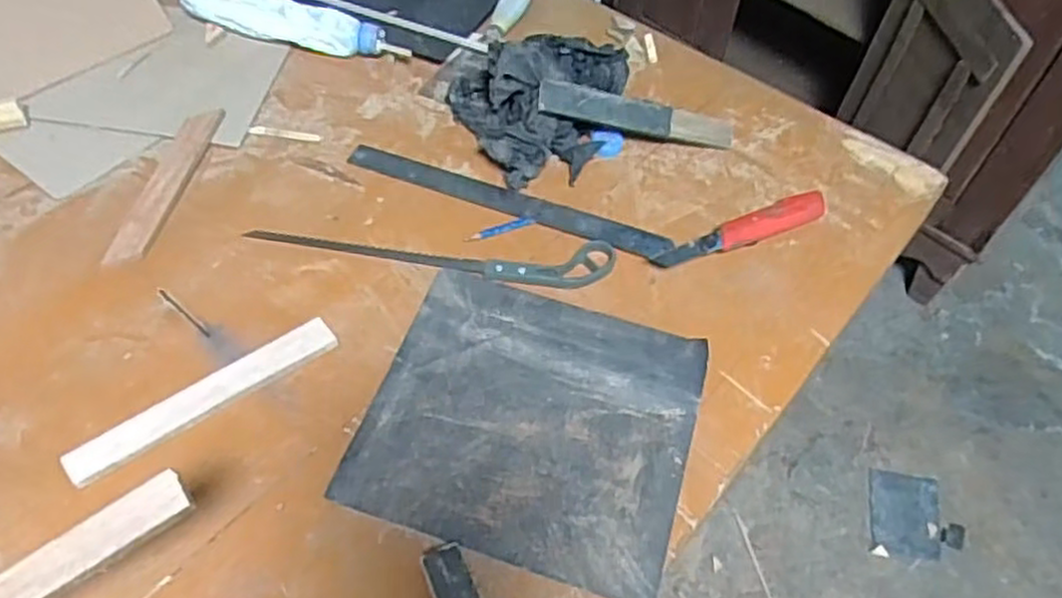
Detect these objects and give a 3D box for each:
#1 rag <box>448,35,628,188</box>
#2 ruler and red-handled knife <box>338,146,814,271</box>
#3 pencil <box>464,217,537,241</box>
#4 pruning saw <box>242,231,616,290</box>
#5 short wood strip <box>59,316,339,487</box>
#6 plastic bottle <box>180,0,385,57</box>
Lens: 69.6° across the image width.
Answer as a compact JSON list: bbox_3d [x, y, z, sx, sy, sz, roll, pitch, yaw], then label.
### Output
[{"bbox_3d":[0.007,-0.204,0.760,0.177,0.082,0.181,3,54,-3],"label":"rag"},{"bbox_3d":[0.047,-0.086,0.714,0.447,0.021,0.104,8,54,2],"label":"ruler and red-handled knife"},{"bbox_3d":[-0.028,-0.065,0.704,0.068,0.004,0.010,-17,57,-16],"label":"pencil"},{"bbox_3d":[-0.087,-0.037,0.676,0.321,0.008,0.047,2,54,-3],"label":"pruning saw"},{"bbox_3d":[-0.247,0.075,0.587,0.206,0.013,0.031,-32,62,-24],"label":"short wood strip"},{"bbox_3d":[-0.271,-0.313,0.834,0.224,0.051,0.066,19,55,9],"label":"plastic bottle"}]

